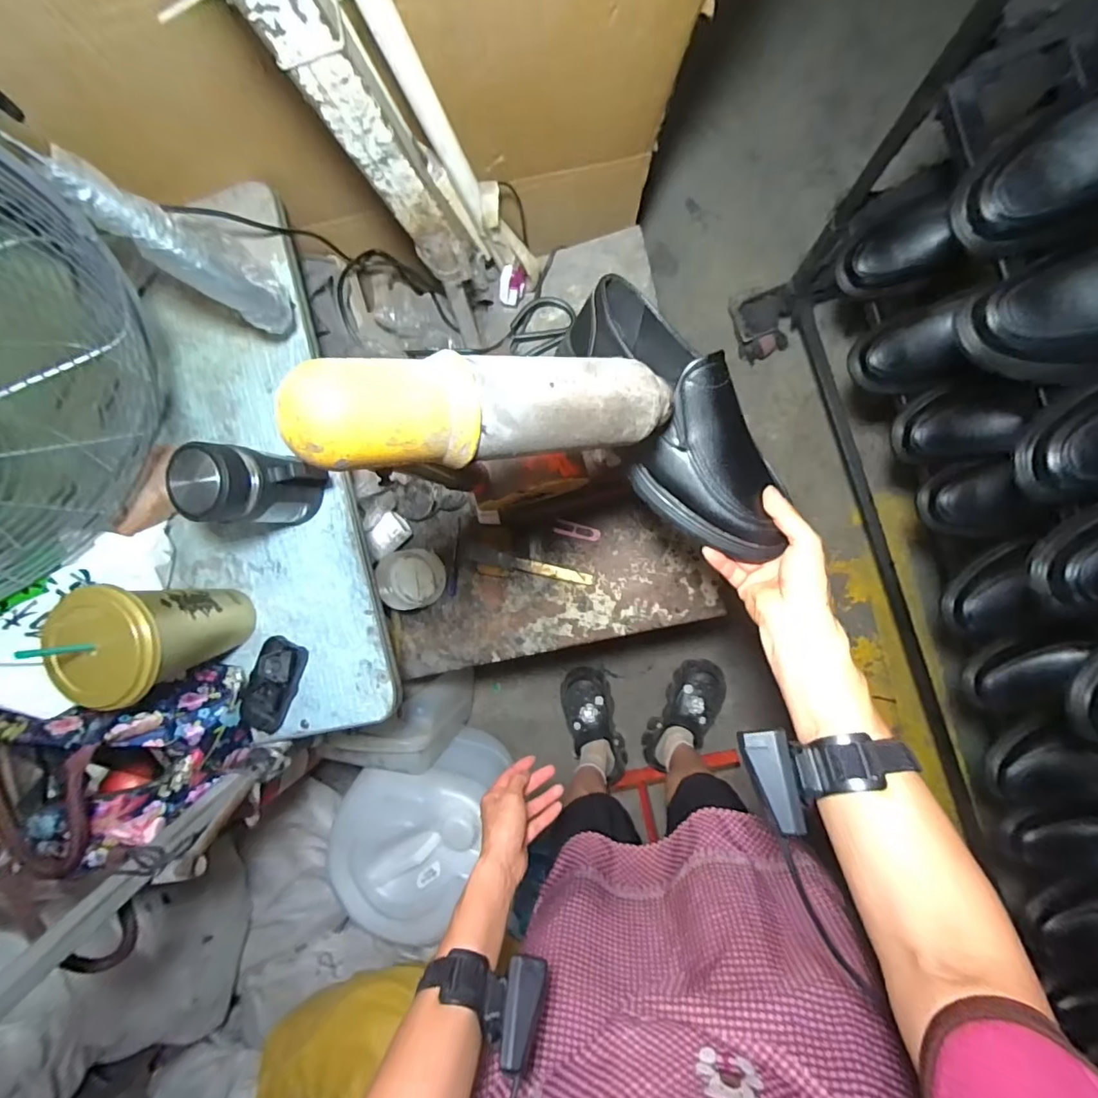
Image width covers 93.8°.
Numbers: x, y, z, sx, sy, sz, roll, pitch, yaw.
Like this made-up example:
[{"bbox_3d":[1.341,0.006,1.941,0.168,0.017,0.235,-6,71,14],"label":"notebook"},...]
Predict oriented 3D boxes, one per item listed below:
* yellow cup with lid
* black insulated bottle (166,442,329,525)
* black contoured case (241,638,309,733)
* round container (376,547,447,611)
[{"bbox_3d":[-0.412,0.091,0.559,0.107,0.177,0.110,-27,90,9],"label":"yellow cup with lid"},{"bbox_3d":[-0.305,-0.064,0.545,0.095,0.152,0.076,13,95,7],"label":"black insulated bottle"},{"bbox_3d":[-0.331,0.163,0.621,0.052,0.024,0.119,25,97,6],"label":"black contoured case"},{"bbox_3d":[-0.204,0.041,0.766,0.087,0.058,0.088,0,94,8],"label":"round container"}]

